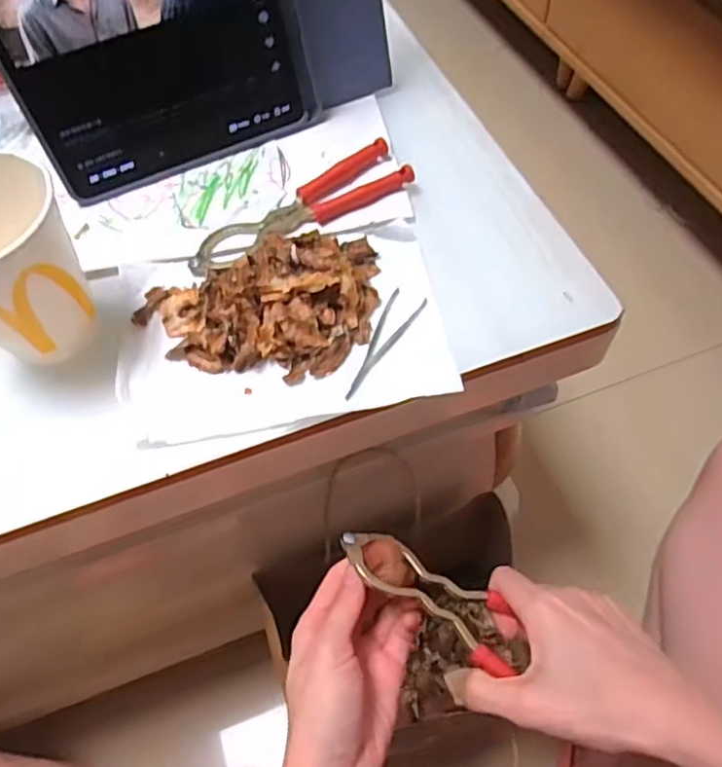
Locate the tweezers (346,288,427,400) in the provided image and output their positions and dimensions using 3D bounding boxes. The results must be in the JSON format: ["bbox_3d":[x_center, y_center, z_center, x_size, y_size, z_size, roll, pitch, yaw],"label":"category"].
[{"bbox_3d":[0.011,-0.024,0.363,0.022,0.004,0.080,24,63,17],"label":"tweezers"}]

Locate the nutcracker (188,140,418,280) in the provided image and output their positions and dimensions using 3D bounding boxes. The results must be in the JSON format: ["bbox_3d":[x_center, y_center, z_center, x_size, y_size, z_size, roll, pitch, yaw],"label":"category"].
[{"bbox_3d":[-0.042,-0.117,0.416,0.157,0.012,0.038,-28,61,-13],"label":"nutcracker"}]

